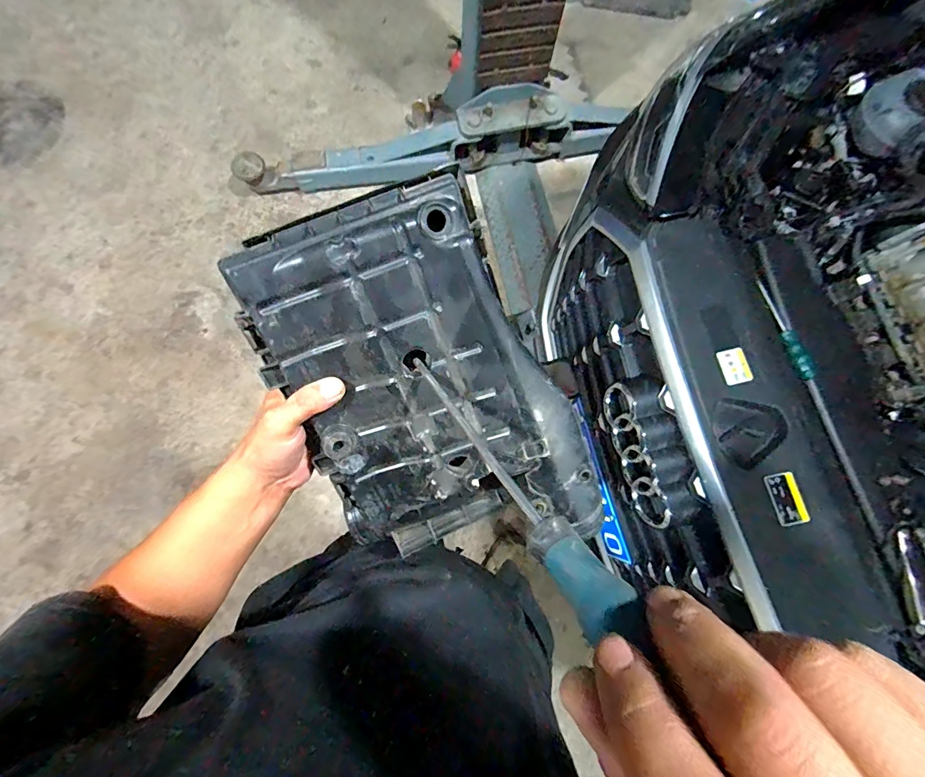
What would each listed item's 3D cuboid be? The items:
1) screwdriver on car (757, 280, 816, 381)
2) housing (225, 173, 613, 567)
[{"bbox_3d":[0.549,-0.104,0.715,0.023,0.032,0.190,-11,81,0],"label":"screwdriver on car"},{"bbox_3d":[-0.029,-0.002,0.377,0.232,0.090,0.322,-16,114,7],"label":"housing"}]

